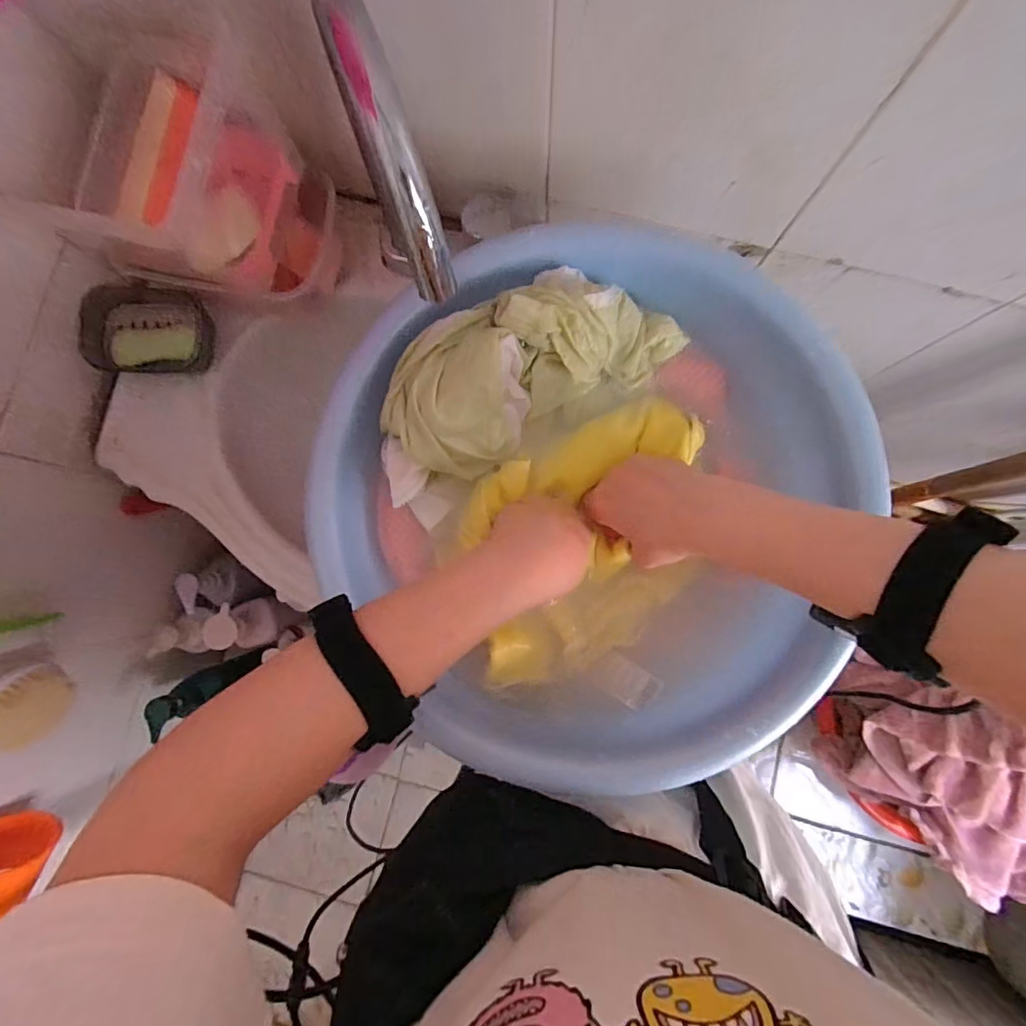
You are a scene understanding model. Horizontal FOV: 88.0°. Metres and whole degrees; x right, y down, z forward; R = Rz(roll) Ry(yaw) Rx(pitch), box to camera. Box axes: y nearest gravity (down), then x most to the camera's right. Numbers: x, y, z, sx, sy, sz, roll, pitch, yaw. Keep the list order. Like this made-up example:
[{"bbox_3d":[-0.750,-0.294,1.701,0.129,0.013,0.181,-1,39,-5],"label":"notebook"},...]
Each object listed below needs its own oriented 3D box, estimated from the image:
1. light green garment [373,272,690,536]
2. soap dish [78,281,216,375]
[{"bbox_3d":[0.000,-0.101,0.376,0.230,0.064,0.102,-33,84,-1],"label":"light green garment"},{"bbox_3d":[-0.340,-0.174,0.501,0.103,0.041,0.085,11,85,3],"label":"soap dish"}]

